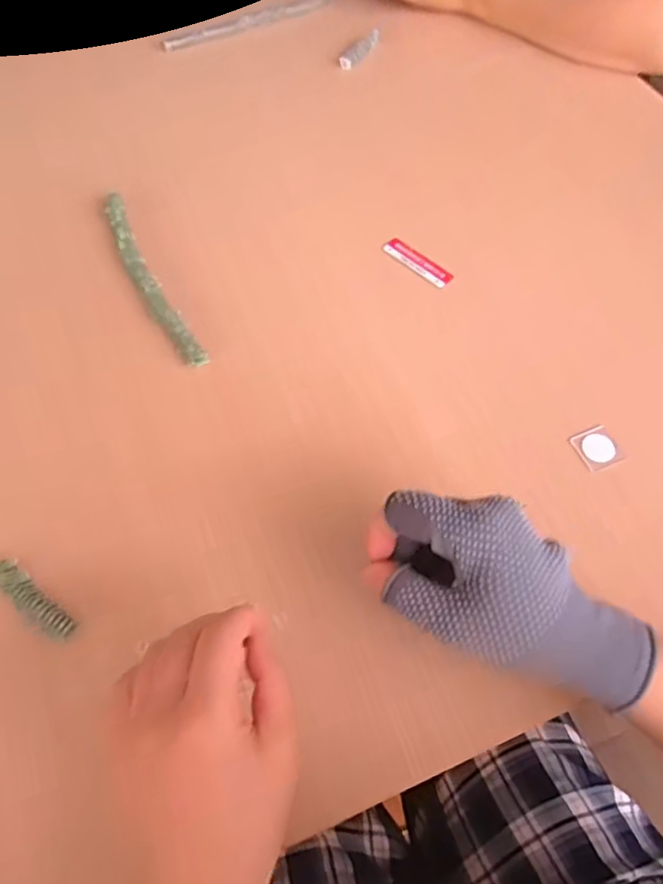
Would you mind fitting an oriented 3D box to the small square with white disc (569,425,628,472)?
[{"bbox_3d":[0.195,0.004,0.439,0.031,0.005,0.029,-22,63,-10],"label":"small square with white disc"}]

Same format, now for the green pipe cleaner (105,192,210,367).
[{"bbox_3d":[-0.159,-0.144,0.522,0.024,0.018,0.208,-27,64,-12],"label":"green pipe cleaner"}]

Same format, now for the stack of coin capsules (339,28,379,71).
[{"bbox_3d":[0.033,-0.451,0.690,0.021,0.013,0.072,32,67,18],"label":"stack of coin capsules"}]

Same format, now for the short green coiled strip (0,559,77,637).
[{"bbox_3d":[-0.191,0.101,0.386,0.068,0.010,0.016,35,68,19],"label":"short green coiled strip"}]

